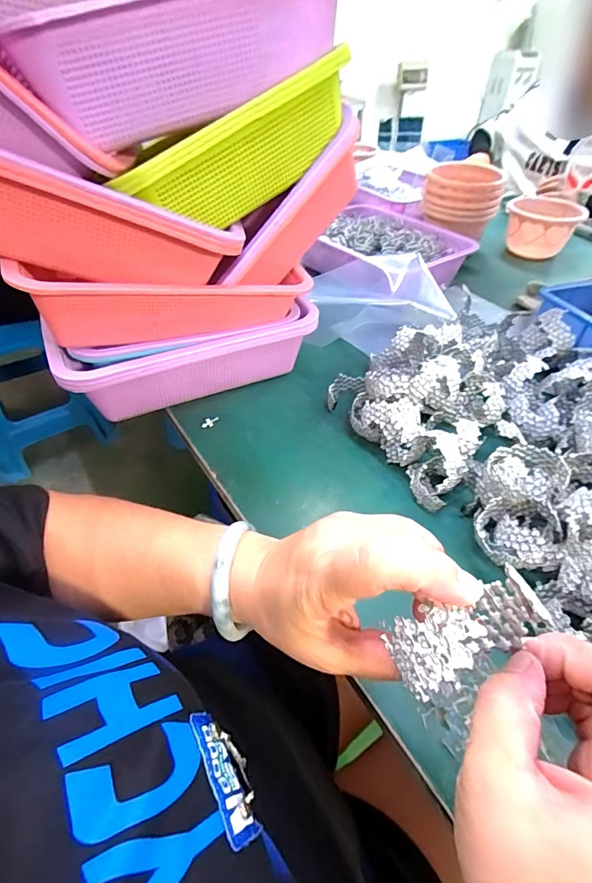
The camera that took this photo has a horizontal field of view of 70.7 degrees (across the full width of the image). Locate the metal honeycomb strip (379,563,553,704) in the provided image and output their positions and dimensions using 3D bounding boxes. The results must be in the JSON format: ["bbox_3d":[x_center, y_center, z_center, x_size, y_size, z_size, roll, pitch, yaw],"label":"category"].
[{"bbox_3d":[0.071,0.080,0.175,0.068,0.058,0.024,-17,48,-19],"label":"metal honeycomb strip"}]

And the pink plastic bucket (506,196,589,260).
[{"bbox_3d":[0.513,-0.449,0.884,0.145,0.090,0.125,27,50,22],"label":"pink plastic bucket"}]

